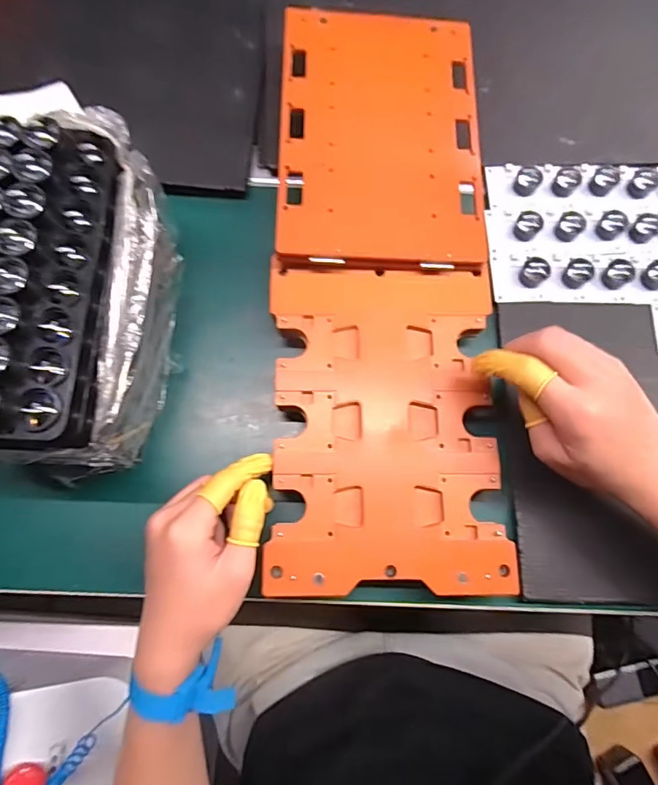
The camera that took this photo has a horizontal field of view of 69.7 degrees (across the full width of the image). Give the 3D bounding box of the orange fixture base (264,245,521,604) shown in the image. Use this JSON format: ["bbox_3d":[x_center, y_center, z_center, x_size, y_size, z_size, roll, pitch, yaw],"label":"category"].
[{"bbox_3d":[0.040,0.018,0.341,0.161,0.009,0.234,0,77,0],"label":"orange fixture base"}]

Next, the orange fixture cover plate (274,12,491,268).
[{"bbox_3d":[0.043,-0.211,0.388,0.159,0.025,0.234,0,77,0],"label":"orange fixture cover plate"}]

